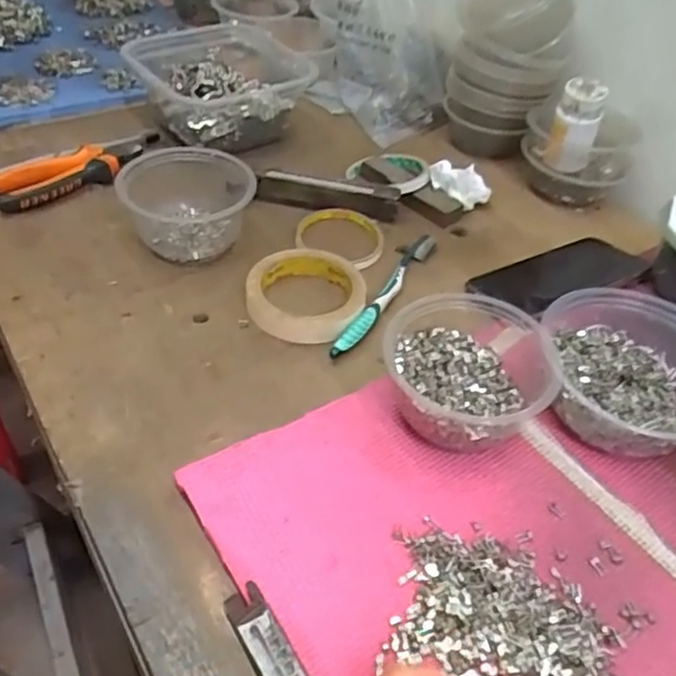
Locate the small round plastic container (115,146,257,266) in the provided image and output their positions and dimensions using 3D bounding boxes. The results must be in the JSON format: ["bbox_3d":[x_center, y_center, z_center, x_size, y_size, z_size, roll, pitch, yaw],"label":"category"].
[{"bbox_3d":[-0.141,-0.126,0.600,0.102,0.053,0.108,4,44,-4],"label":"small round plastic container"}]

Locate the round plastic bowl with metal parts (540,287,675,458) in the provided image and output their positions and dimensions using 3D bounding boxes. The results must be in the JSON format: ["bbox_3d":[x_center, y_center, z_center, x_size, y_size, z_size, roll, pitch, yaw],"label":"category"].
[{"bbox_3d":[0.208,0.023,0.472,0.124,0.066,0.137,-32,56,-33],"label":"round plastic bowl with metal parts"}]

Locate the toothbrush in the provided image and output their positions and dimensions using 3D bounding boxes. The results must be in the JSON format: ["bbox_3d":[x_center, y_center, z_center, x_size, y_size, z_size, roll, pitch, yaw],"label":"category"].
[{"bbox_3d":[0.042,-0.043,0.570,0.020,0.015,0.182,25,47,17],"label":"toothbrush"}]

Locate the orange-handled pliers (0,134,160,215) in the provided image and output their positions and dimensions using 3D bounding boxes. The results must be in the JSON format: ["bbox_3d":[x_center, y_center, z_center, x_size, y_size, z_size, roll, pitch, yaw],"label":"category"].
[{"bbox_3d":[-0.252,-0.174,0.658,0.184,0.026,0.057,-31,56,-32],"label":"orange-handled pliers"}]

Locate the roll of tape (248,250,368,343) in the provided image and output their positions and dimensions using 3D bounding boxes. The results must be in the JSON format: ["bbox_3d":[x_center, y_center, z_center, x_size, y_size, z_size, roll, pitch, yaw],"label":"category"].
[{"bbox_3d":[-0.027,-0.039,0.556,0.096,0.021,0.095,4,44,-4],"label":"roll of tape"}]

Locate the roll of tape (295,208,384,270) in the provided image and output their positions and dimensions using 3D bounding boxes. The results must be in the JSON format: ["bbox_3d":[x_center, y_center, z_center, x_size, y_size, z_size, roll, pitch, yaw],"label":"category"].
[{"bbox_3d":[0.001,-0.095,0.630,0.082,0.016,0.080,4,44,-4],"label":"roll of tape"}]

